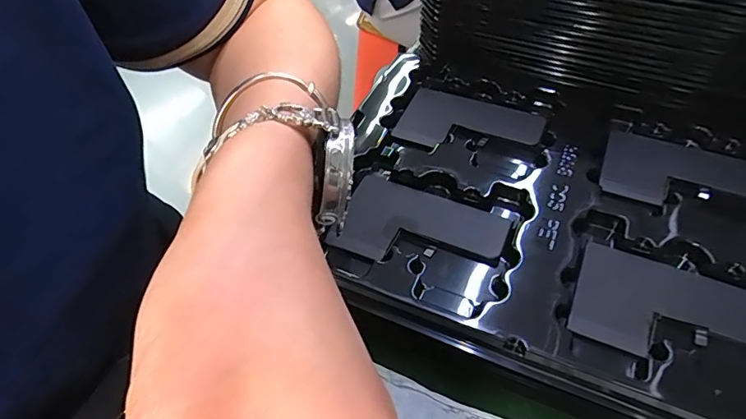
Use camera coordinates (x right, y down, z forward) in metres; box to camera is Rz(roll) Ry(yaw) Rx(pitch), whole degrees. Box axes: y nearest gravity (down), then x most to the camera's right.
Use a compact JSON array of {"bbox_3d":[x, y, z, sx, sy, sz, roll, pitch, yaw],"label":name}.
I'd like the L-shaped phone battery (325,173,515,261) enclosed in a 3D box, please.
[{"bbox_3d":[0.026,0.012,0.277,0.093,0.004,0.057,20,55,19],"label":"L-shaped phone battery"}]

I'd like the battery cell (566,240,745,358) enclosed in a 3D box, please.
[{"bbox_3d":[0.150,0.053,0.237,0.093,0.005,0.059,20,55,19],"label":"battery cell"}]

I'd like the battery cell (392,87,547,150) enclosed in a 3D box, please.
[{"bbox_3d":[0.066,-0.058,0.332,0.094,0.006,0.061,20,55,19],"label":"battery cell"}]

